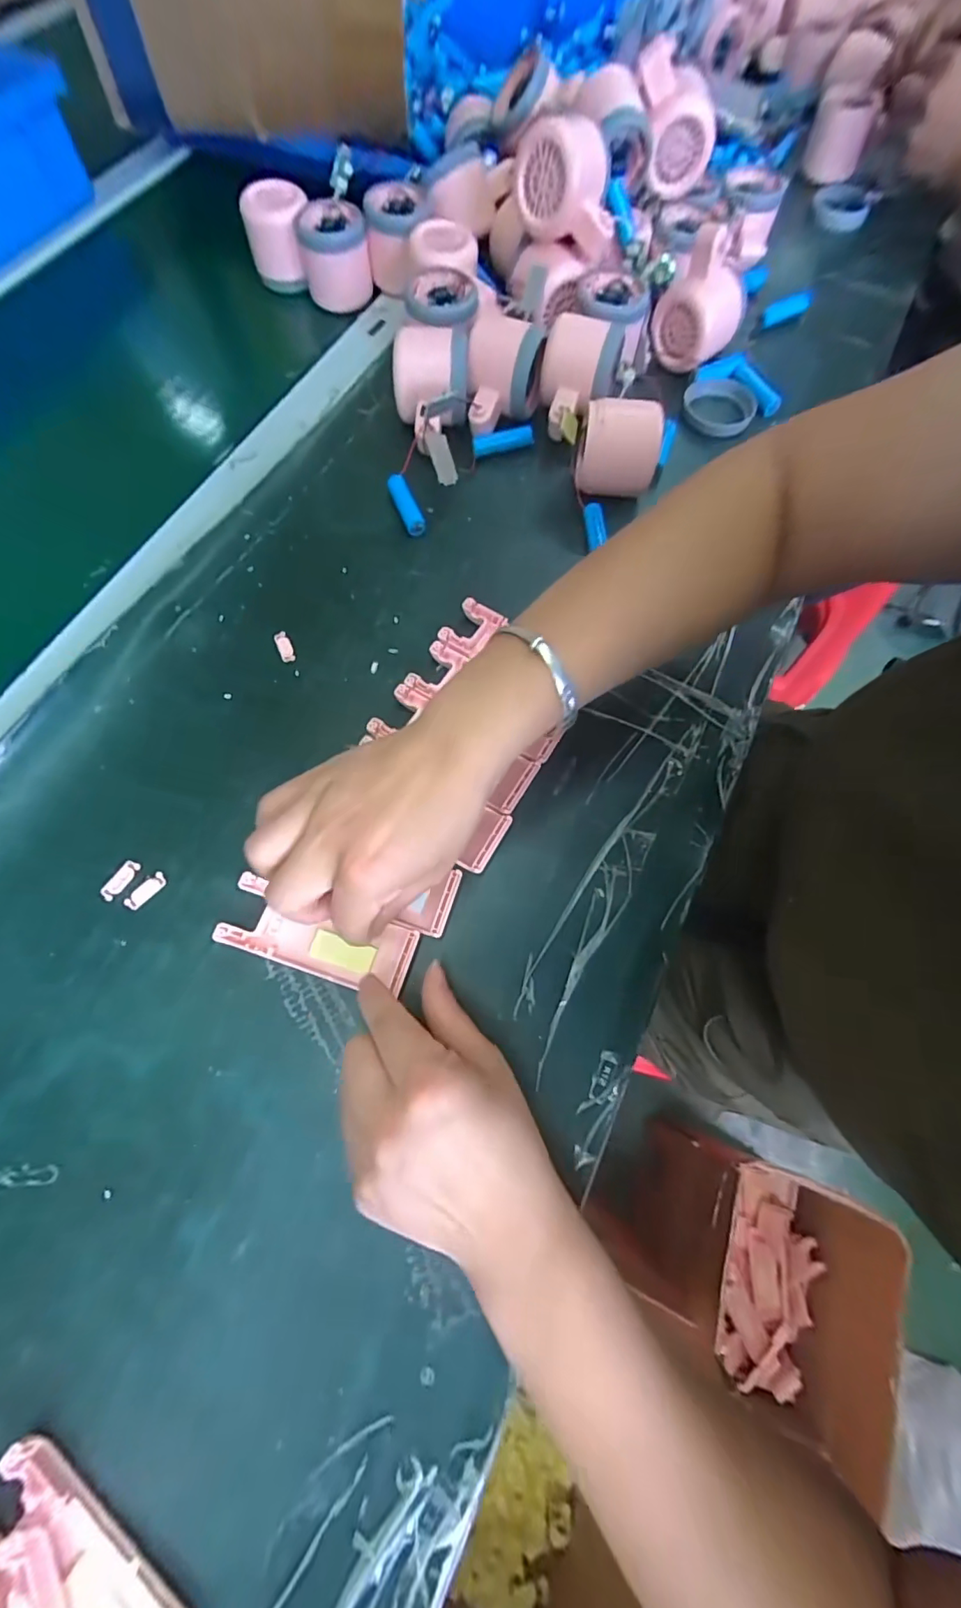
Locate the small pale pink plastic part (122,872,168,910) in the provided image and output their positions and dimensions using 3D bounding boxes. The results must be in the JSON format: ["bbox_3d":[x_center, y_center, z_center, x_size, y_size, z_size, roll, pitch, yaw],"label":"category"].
[{"bbox_3d":[-0.191,0.049,0.290,0.011,0.004,0.024,40,74,12],"label":"small pale pink plastic part"}]

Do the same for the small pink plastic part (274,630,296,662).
[{"bbox_3d":[-0.134,-0.108,0.346,0.010,0.004,0.024,-23,72,-9],"label":"small pink plastic part"}]

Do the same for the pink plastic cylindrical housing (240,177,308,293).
[{"bbox_3d":[-0.178,-0.500,0.454,0.054,0.059,0.051,0,70,-1],"label":"pink plastic cylindrical housing"}]

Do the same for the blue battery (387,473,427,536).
[{"bbox_3d":[-0.055,-0.225,0.384,0.015,0.013,0.052,-23,72,-9],"label":"blue battery"}]

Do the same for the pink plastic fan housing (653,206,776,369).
[{"bbox_3d":[0.184,-0.415,0.420,0.064,0.089,0.043,29,49,11],"label":"pink plastic fan housing"}]

